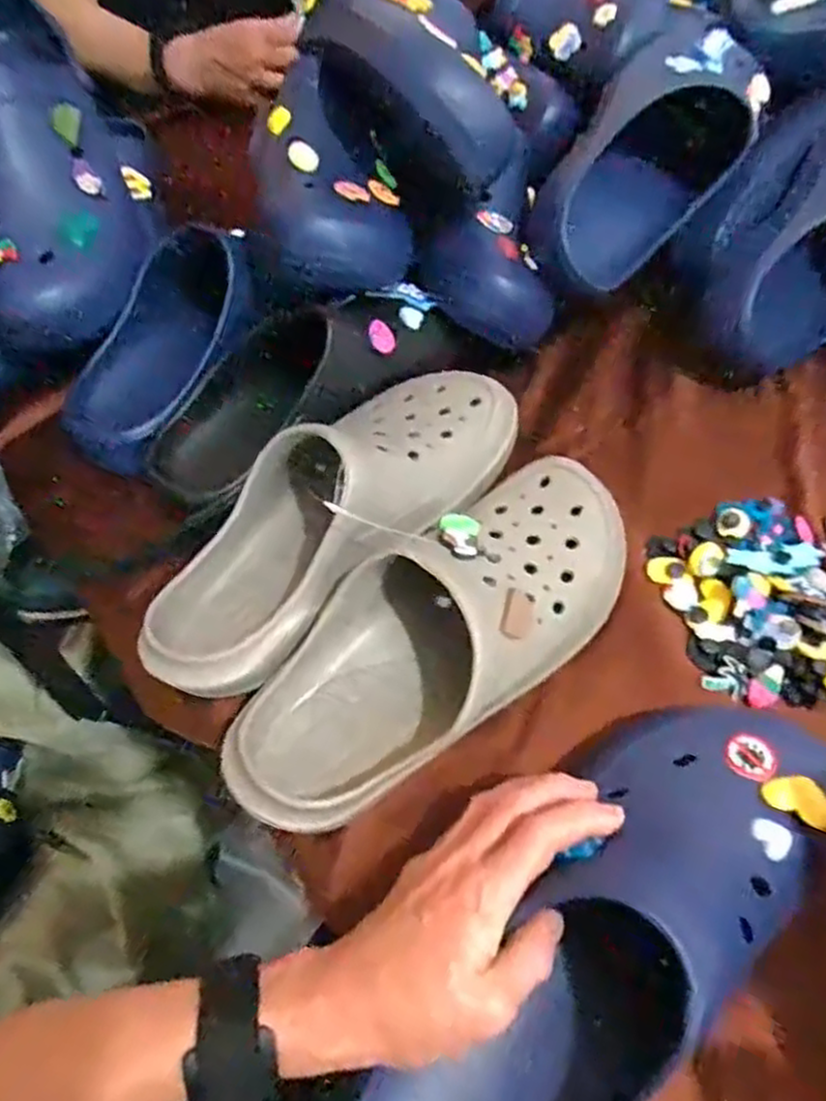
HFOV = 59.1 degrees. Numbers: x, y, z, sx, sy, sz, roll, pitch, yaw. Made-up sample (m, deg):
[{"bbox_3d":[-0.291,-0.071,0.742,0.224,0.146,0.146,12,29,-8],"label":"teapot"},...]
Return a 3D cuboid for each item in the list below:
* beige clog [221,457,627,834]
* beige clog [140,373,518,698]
[{"bbox_3d":[0.017,0.043,0.425,0.287,0.080,0.116,-37,64,-21],"label":"beige clog"},{"bbox_3d":[-0.045,-0.023,0.471,0.104,0.114,0.271,33,63,20],"label":"beige clog"}]

